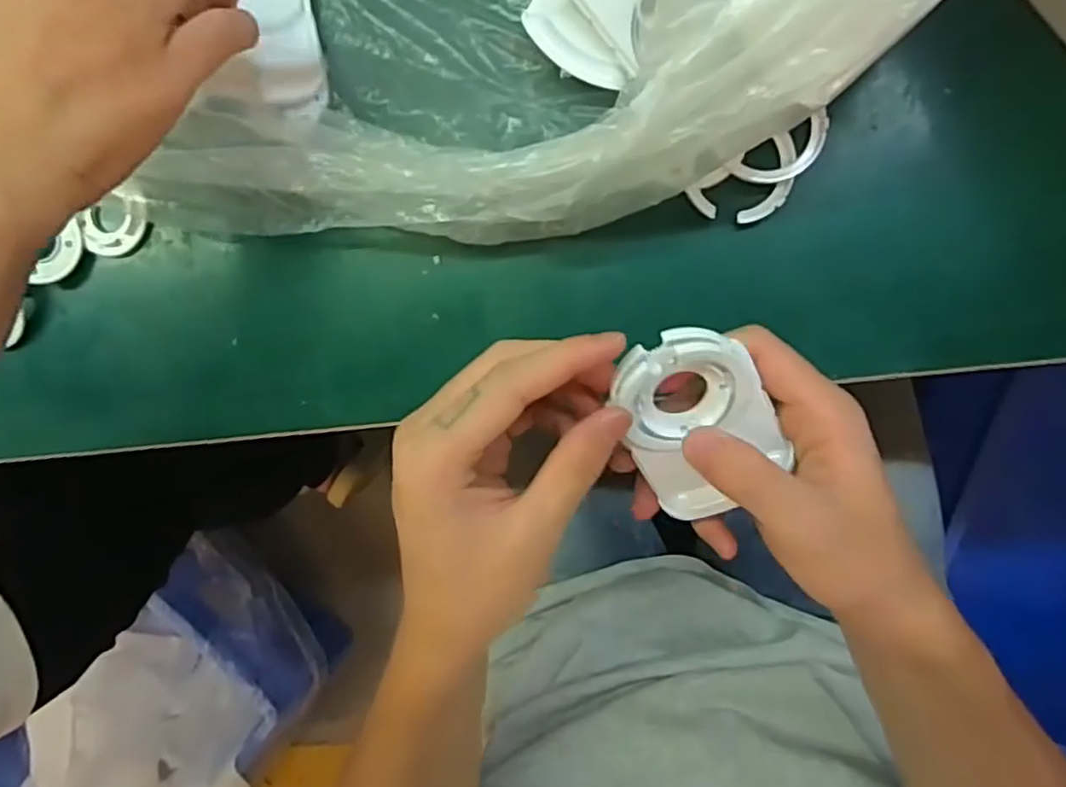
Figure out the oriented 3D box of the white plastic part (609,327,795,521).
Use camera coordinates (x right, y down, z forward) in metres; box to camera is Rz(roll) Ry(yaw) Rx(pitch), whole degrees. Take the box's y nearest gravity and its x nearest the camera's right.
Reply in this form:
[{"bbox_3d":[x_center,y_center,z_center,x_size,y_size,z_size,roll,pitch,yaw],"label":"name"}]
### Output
[{"bbox_3d":[0.063,0.011,0.262,0.053,0.016,0.088,-27,123,13],"label":"white plastic part"}]

